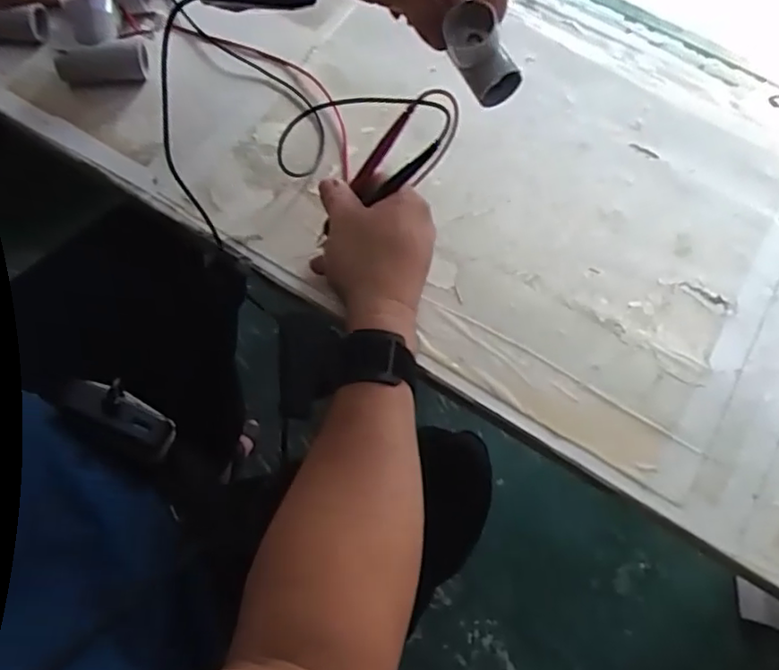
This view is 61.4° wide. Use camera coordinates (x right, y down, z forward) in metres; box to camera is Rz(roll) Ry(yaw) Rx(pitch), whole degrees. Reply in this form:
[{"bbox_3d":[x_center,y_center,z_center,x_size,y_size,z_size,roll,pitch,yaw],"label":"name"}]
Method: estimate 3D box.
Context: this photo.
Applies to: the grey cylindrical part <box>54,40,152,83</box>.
[{"bbox_3d":[-0.251,-0.237,0.575,0.078,0.027,0.022,-16,65,-11],"label":"grey cylindrical part"}]

